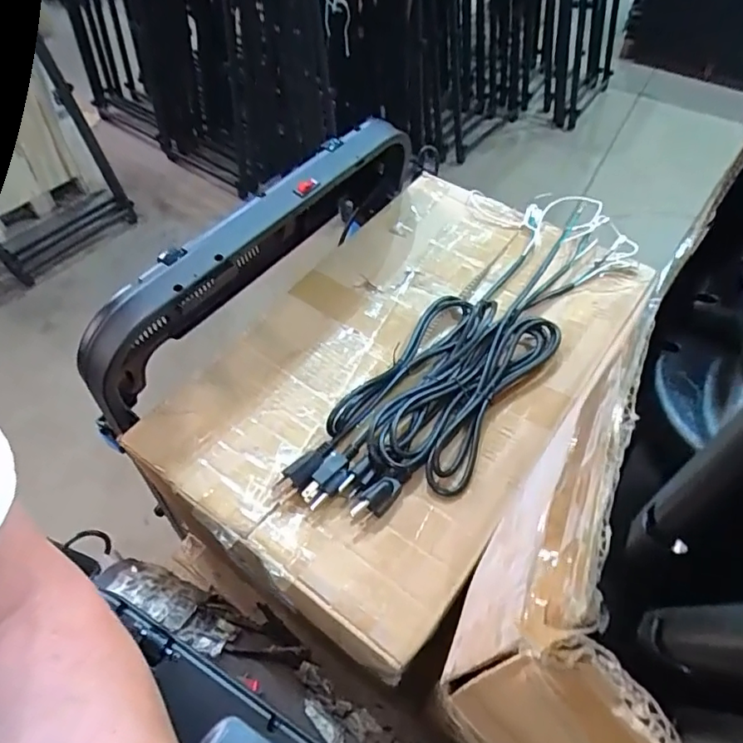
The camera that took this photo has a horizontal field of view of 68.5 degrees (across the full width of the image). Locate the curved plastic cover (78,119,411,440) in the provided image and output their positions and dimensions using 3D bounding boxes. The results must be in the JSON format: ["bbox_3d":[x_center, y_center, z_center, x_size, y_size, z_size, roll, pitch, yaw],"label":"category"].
[{"bbox_3d":[-0.119,-0.142,0.626,0.093,0.146,0.497,30,60,22],"label":"curved plastic cover"}]

